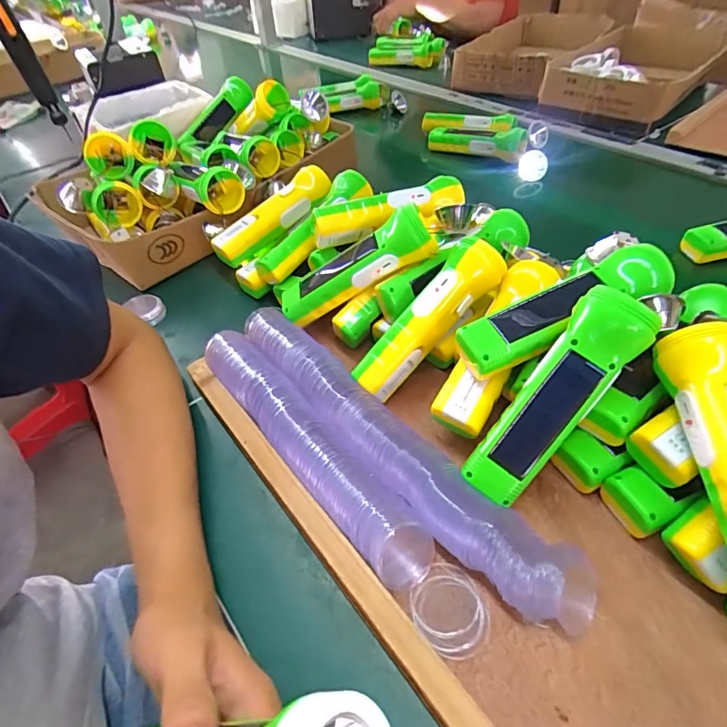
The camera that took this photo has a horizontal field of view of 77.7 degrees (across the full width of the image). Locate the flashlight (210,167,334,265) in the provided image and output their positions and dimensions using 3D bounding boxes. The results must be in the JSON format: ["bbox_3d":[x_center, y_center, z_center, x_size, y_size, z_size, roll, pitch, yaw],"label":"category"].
[{"bbox_3d":[-0.108,-0.181,0.554,0.170,0.041,0.050,-42,55,-10],"label":"flashlight"}]

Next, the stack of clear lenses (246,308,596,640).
[{"bbox_3d":[0.009,0.060,0.367,0.052,0.037,0.361,-35,53,-26],"label":"stack of clear lenses"}]

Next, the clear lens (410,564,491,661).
[{"bbox_3d":[0.057,0.159,0.291,0.050,0.007,0.050,-2,46,2],"label":"clear lens"}]

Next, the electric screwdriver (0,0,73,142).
[{"bbox_3d":[-0.572,-0.516,0.757,0.043,0.230,0.040,-28,50,-21],"label":"electric screwdriver"}]

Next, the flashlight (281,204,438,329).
[{"bbox_3d":[-0.010,-0.096,0.446,0.159,0.043,0.056,-27,42,21],"label":"flashlight"}]

